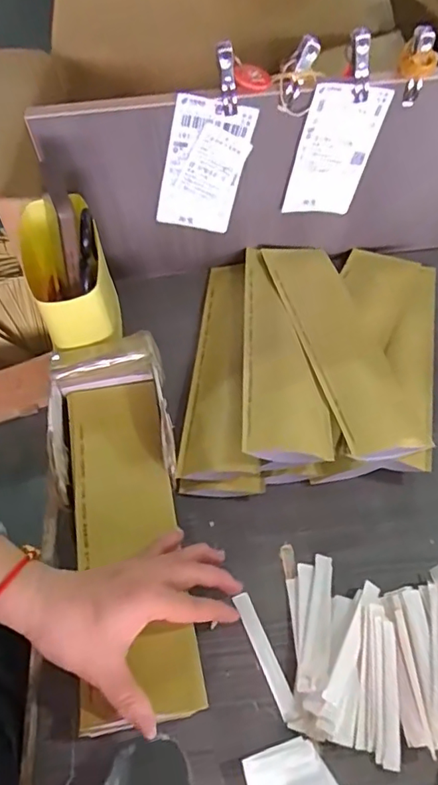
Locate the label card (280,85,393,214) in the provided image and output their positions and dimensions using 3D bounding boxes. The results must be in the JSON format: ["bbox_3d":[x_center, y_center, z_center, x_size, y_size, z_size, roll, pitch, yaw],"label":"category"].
[{"bbox_3d":[0.112,-0.232,0.514,0.074,0.130,0.004,-3,57,-12],"label":"label card"}]

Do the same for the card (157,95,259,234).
[{"bbox_3d":[-0.014,-0.218,0.515,0.076,0.129,0.006,4,51,-15],"label":"card"}]

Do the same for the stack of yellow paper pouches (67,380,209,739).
[{"bbox_3d":[-0.078,0.110,0.433,0.089,0.017,0.281,-13,57,-4],"label":"stack of yellow paper pouches"}]

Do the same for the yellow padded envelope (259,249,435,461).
[{"bbox_3d":[0.119,-0.051,0.531,0.077,0.040,0.274,-14,57,-4],"label":"yellow padded envelope"}]

